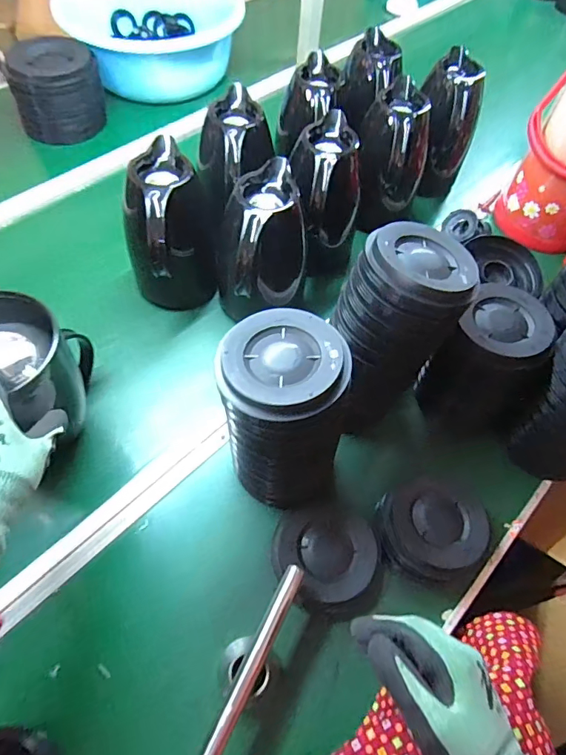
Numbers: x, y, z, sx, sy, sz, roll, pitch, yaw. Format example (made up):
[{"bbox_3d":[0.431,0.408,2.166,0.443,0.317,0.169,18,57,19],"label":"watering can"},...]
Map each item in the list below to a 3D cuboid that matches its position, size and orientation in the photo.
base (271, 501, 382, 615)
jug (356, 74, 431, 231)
[{"bbox_3d":[0.048,0.200,0.523,0.112,0.033,0.115,2,58,-2],"label":"base"},{"bbox_3d":[0.174,-0.338,0.748,0.113,0.183,0.166,13,59,5],"label":"jug"}]

